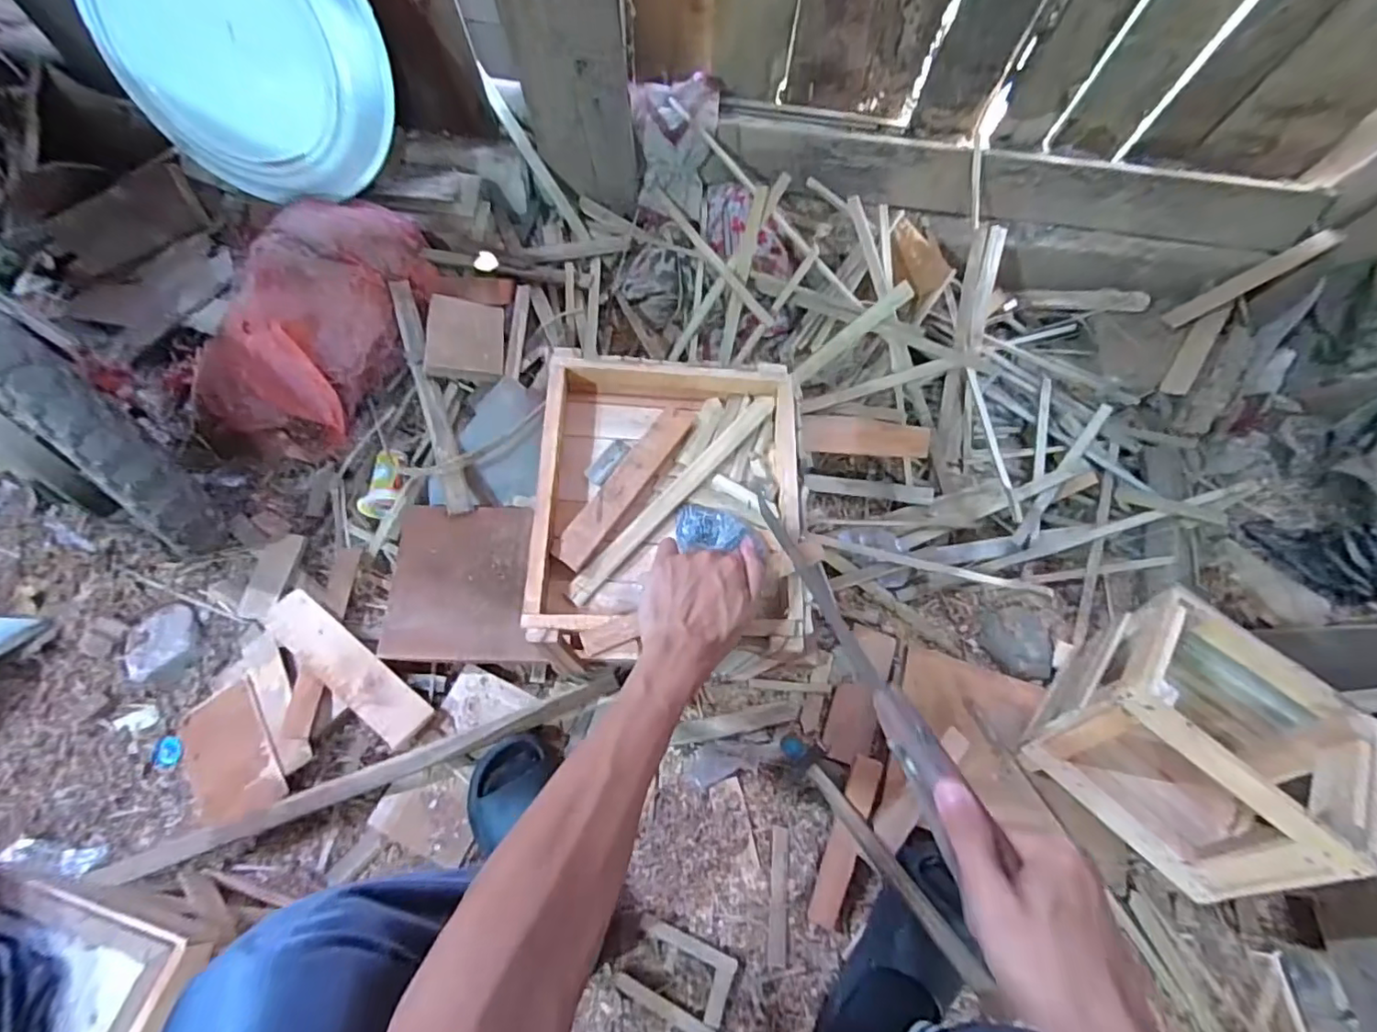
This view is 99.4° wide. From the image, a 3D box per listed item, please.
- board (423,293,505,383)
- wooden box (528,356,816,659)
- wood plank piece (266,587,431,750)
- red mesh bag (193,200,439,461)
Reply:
[{"bbox_3d":[-0.325,-0.255,0.852,0.106,0.027,0.130,4,70,-22],"label":"board"},{"bbox_3d":[-0.015,-0.017,0.527,0.232,0.062,0.274,1,71,0],"label":"wooden box"},{"bbox_3d":[-0.418,0.183,0.711,0.240,0.017,0.060,37,71,11],"label":"wood plank piece"},{"bbox_3d":[-0.544,-0.287,0.863,0.225,0.152,0.409,19,72,6],"label":"red mesh bag"}]

